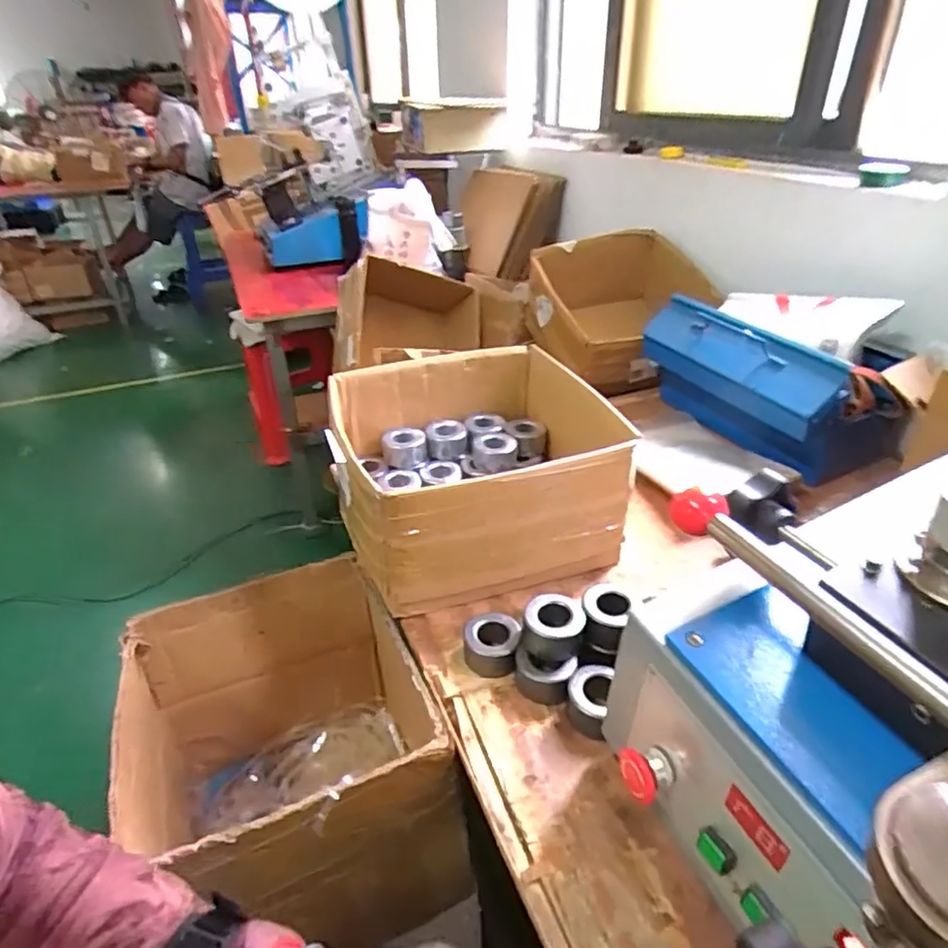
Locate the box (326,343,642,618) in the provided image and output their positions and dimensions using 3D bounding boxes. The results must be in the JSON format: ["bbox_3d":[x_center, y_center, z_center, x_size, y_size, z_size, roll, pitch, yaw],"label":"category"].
[{"bbox_3d":[-0.009,-0.019,0.823,0.342,0.163,0.342,-11,34,-15],"label":"box"}]

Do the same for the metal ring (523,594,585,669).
[{"bbox_3d":[0.082,0.159,0.627,0.057,0.045,0.060,-1,33,1],"label":"metal ring"}]

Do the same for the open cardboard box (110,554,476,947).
[{"bbox_3d":[-0.214,0.342,0.721,0.333,0.302,0.315,-14,34,-18],"label":"open cardboard box"}]

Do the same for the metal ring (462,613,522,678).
[{"bbox_3d":[0.019,0.182,0.653,0.060,0.036,0.058,-1,33,1],"label":"metal ring"}]

